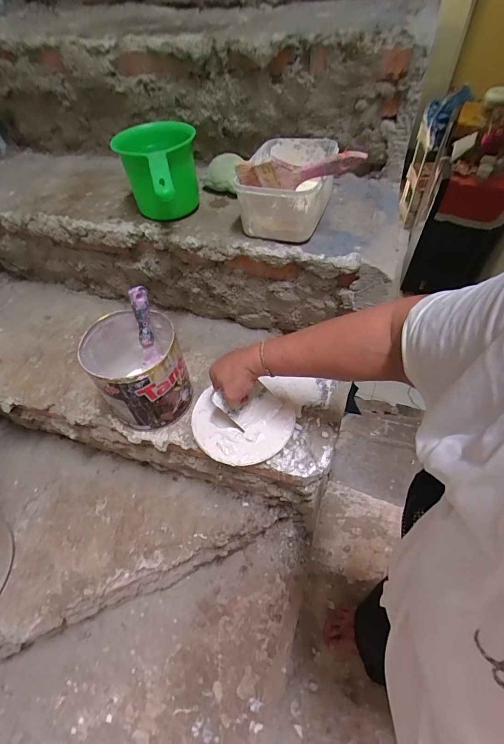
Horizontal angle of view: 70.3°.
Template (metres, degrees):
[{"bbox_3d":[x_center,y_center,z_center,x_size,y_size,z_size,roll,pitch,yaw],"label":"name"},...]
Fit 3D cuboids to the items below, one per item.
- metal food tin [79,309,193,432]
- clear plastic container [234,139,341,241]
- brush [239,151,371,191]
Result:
[{"bbox_3d":[-0.186,-0.001,0.604,0.137,0.148,0.145,-2,55,2],"label":"metal food tin"},{"bbox_3d":[0.059,-0.309,0.599,0.133,0.091,0.190,14,57,13],"label":"clear plastic container"},{"bbox_3d":[0.066,-0.295,0.523,0.181,0.059,0.025,7,55,8],"label":"brush"}]

